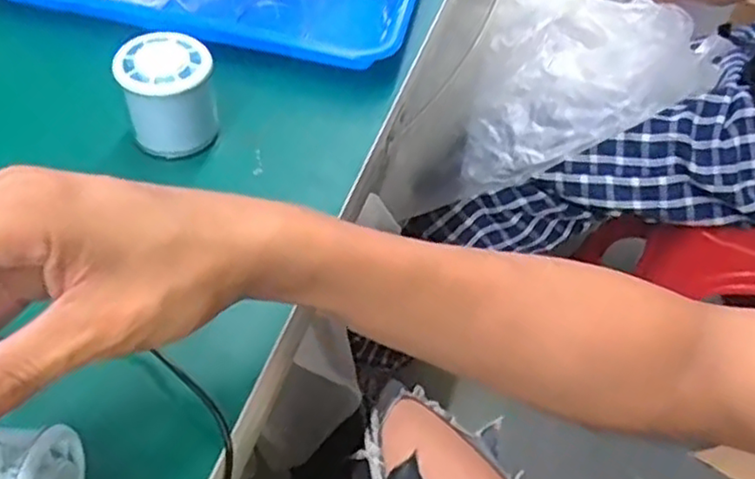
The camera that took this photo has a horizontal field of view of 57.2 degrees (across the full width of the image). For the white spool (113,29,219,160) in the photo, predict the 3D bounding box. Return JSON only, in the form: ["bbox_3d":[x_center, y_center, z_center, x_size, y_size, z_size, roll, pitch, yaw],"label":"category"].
[{"bbox_3d":[-0.130,-0.088,0.437,0.056,0.068,0.049,-13,54,-16],"label":"white spool"}]

